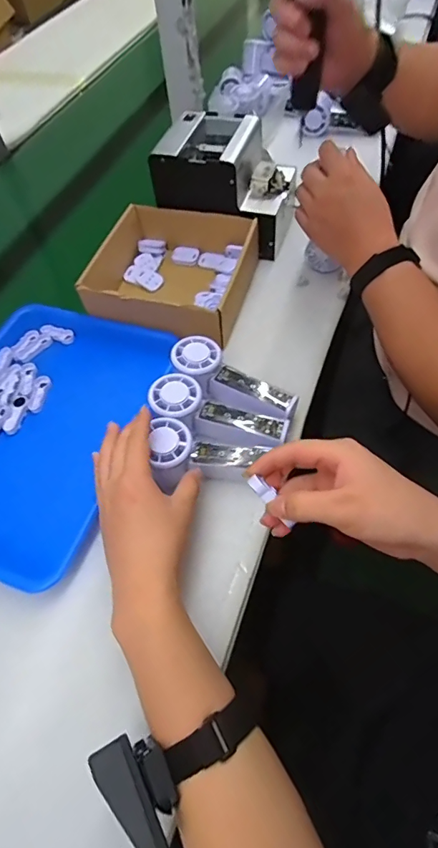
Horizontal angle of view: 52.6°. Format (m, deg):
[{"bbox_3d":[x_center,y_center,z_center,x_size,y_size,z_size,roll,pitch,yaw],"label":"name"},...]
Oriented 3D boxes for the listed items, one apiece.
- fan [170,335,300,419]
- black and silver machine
[{"bbox_3d":[0.014,-0.049,0.512,0.153,0.033,0.055,31,65,7],"label":"fan"},{"bbox_3d":[0.016,-0.359,0.664,0.182,0.129,0.135,17,61,14],"label":"black and silver machine"}]

